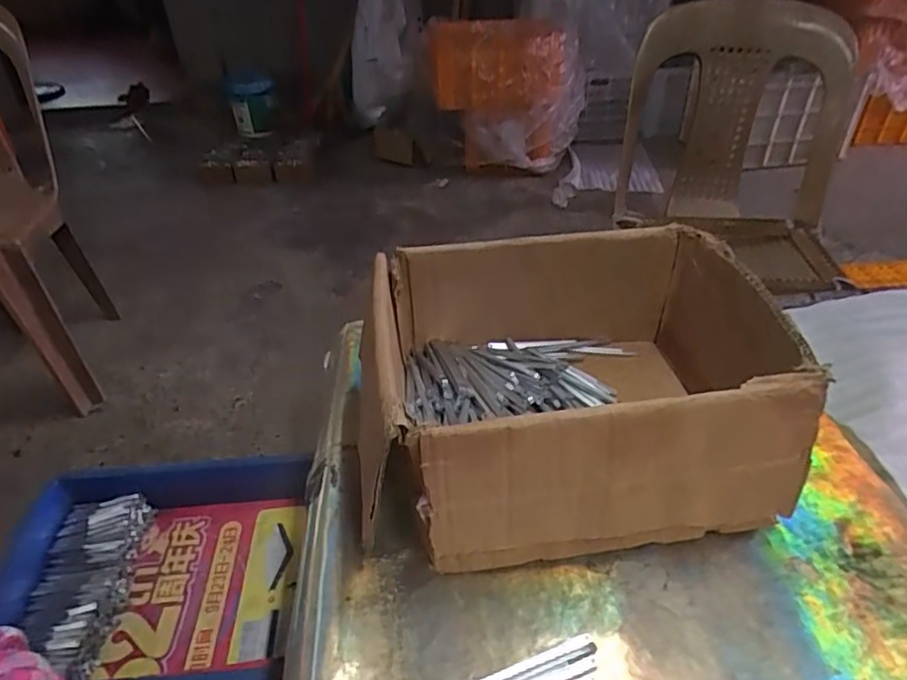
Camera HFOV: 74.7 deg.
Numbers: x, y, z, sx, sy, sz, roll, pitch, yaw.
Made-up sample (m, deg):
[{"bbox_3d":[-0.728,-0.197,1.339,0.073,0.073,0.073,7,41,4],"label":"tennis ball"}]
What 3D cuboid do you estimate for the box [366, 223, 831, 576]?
[{"bbox_3d":[0.091,0.034,0.473,0.293,0.144,0.241,-6,36,-4],"label":"box"}]

